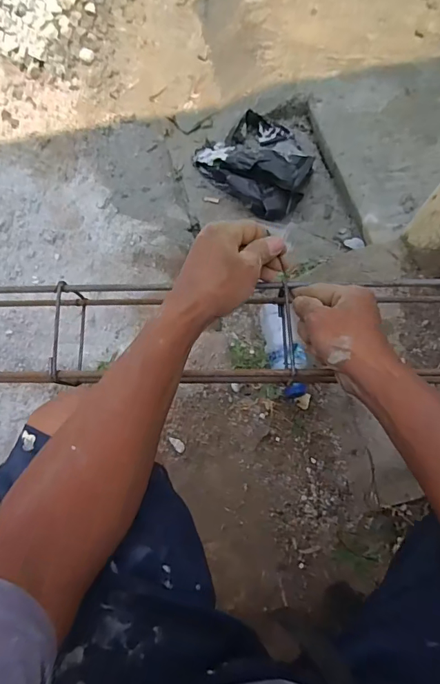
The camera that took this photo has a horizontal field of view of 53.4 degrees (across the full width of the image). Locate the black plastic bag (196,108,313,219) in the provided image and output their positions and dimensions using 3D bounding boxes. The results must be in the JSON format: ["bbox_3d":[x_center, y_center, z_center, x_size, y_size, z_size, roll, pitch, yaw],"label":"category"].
[{"bbox_3d":[0.082,-0.358,0.826,0.184,0.102,0.229,-40,76,-11],"label":"black plastic bag"}]

